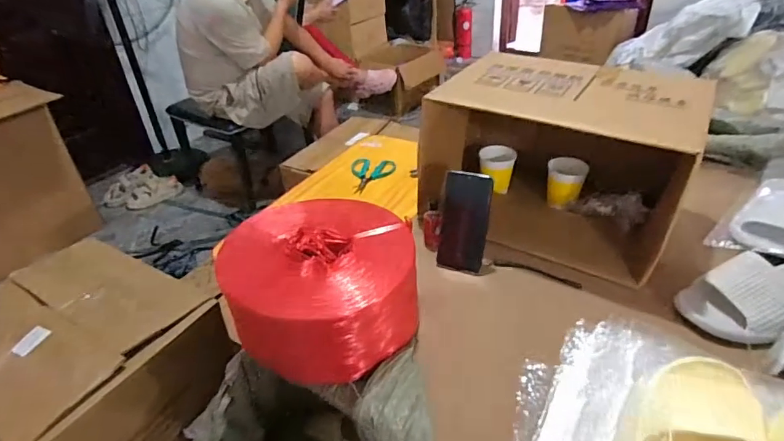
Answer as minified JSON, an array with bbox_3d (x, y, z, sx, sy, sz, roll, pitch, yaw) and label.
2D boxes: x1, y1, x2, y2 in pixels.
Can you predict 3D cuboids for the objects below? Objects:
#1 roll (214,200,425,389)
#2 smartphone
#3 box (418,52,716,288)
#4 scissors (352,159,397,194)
[{"bbox_3d":[-0.093,0.084,0.700,0.248,0.149,0.231,-3,35,2],"label":"roll"},{"bbox_3d":[0.119,0.003,0.787,0.077,0.164,0.015,11,14,21],"label":"smartphone"},{"bbox_3d":[0.299,-0.117,0.868,0.418,0.260,0.297,16,39,26],"label":"box"},{"bbox_3d":[-0.041,-0.107,1.113,0.102,0.016,0.141,-5,34,-2],"label":"scissors"}]

